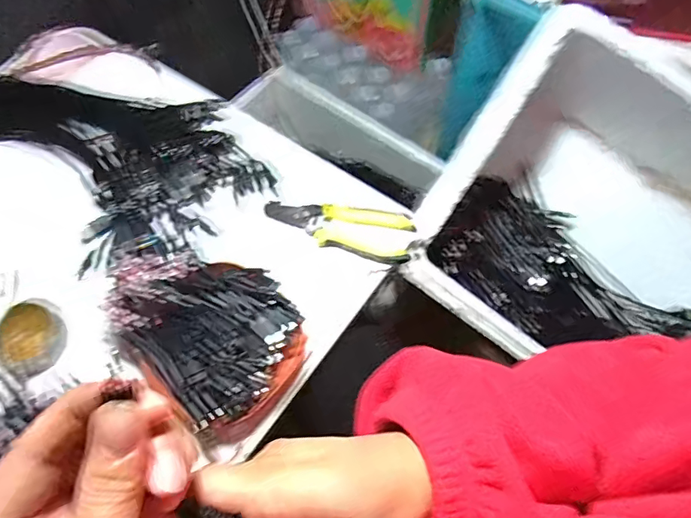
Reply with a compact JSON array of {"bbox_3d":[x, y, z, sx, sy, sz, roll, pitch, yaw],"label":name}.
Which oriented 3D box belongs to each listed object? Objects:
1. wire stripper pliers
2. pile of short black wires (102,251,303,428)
[{"bbox_3d":[-0.010,-0.033,0.504,0.157,0.014,0.061,7,66,5],"label":"wire stripper pliers"},{"bbox_3d":[-0.127,0.049,0.426,0.171,0.034,0.131,42,73,18],"label":"pile of short black wires"}]

